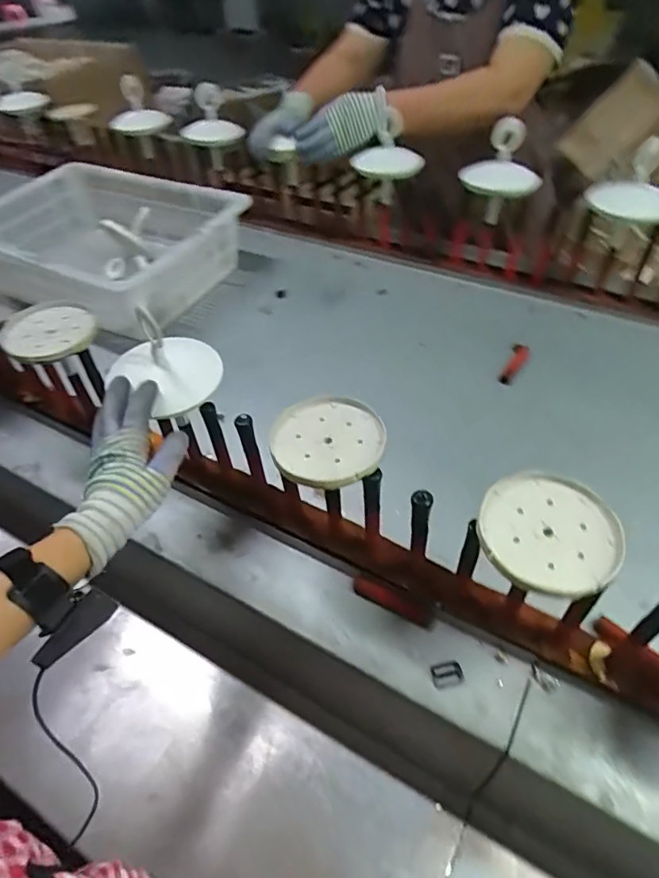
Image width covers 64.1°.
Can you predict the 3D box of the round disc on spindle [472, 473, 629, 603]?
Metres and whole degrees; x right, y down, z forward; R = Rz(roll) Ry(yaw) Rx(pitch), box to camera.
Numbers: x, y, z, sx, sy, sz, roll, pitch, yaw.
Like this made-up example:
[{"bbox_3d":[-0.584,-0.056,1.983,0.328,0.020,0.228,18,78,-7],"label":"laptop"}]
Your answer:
[{"bbox_3d":[0.183,0.075,0.436,0.107,0.012,0.112,-1,47,1],"label":"round disc on spindle"}]

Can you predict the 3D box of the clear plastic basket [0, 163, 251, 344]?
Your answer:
[{"bbox_3d":[-0.453,-0.387,1.064,0.504,0.164,0.367,18,50,17],"label":"clear plastic basket"}]

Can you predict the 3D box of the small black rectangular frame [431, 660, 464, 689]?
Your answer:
[{"bbox_3d":[0.120,0.241,0.538,0.031,0.004,0.022,-10,48,-8],"label":"small black rectangular frame"}]

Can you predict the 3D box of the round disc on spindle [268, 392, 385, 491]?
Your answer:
[{"bbox_3d":[-0.002,-0.001,0.516,0.108,0.012,0.116,-1,47,1],"label":"round disc on spindle"}]

